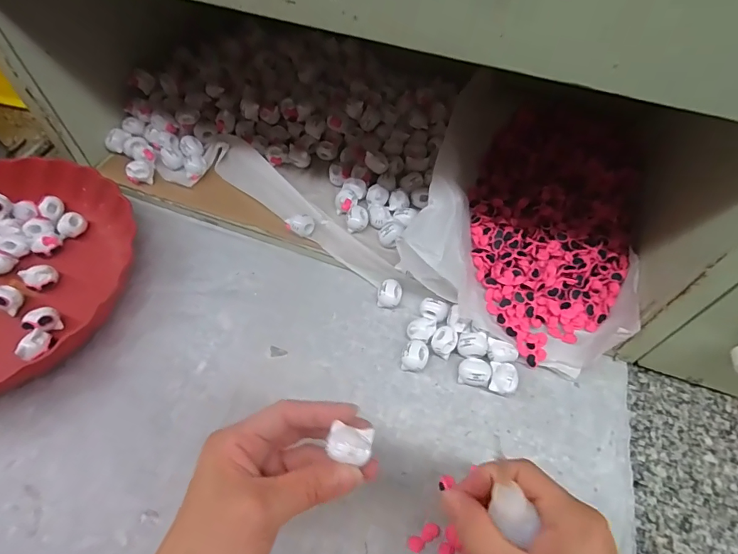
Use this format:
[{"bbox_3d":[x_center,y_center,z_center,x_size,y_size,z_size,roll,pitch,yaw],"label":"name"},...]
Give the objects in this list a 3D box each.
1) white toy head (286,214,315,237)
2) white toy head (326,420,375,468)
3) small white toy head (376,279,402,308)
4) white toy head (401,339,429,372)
[{"bbox_3d":[-0.066,-0.048,0.418,0.027,0.019,0.016,-9,57,-8],"label":"white toy head"},{"bbox_3d":[-0.010,0.094,0.246,0.024,0.011,0.021,10,57,5],"label":"white toy head"},{"bbox_3d":[0.019,0.016,0.399,0.020,0.018,0.024,22,59,12],"label":"small white toy head"},{"bbox_3d":[0.039,0.067,0.367,0.021,0.018,0.025,28,60,16],"label":"white toy head"}]

